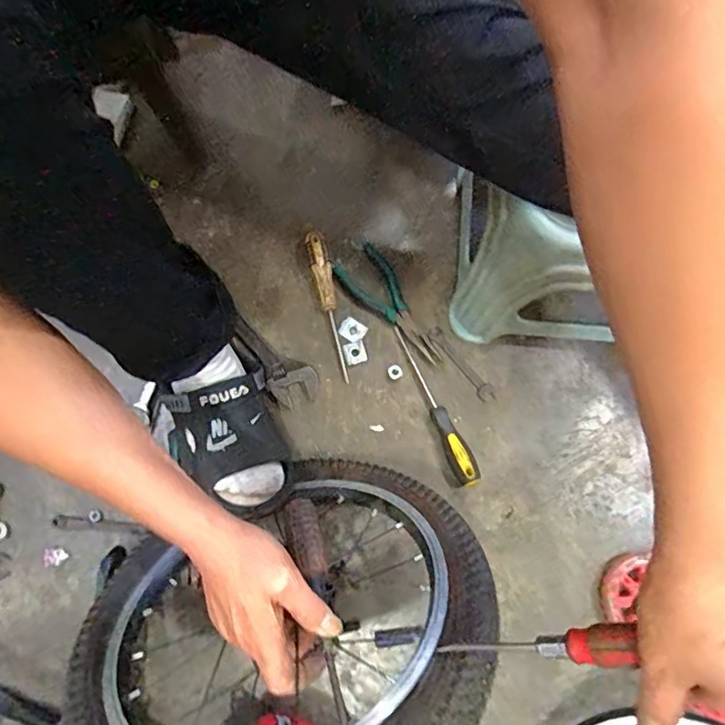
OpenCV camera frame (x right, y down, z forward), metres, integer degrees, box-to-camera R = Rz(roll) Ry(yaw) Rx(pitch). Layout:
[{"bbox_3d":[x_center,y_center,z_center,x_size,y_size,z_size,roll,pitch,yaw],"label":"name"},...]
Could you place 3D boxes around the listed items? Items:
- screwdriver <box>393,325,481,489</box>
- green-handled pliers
[{"bbox_3d":[0.093,0.051,0.684,0.024,0.024,0.221,-22,76,-5],"label":"screwdriver"},{"bbox_3d":[0.040,-0.078,0.726,0.069,0.015,0.184,-37,77,-8],"label":"green-handled pliers"}]

